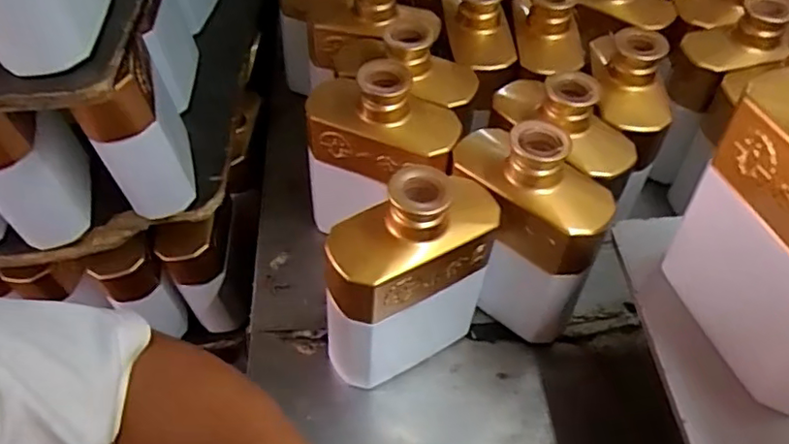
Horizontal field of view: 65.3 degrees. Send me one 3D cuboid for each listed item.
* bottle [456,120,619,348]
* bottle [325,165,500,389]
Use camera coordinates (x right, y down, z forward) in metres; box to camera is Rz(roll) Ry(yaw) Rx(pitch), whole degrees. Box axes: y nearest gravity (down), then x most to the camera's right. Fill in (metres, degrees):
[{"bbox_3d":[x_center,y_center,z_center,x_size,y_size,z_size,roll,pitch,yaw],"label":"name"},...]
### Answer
[{"bbox_3d":[0.088,0.010,0.443,0.112,0.166,0.071,35,62,29],"label":"bottle"},{"bbox_3d":[0.010,0.040,0.412,0.129,0.160,0.055,-23,52,-13],"label":"bottle"}]

